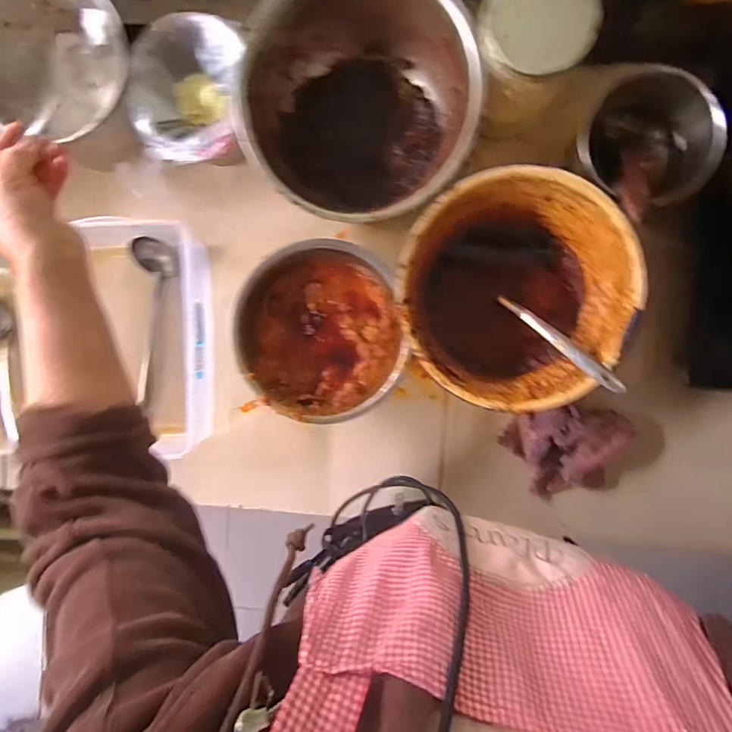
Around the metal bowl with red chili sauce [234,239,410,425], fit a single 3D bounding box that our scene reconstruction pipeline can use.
[{"bbox_3d":[-0.050,-0.031,0.573,0.185,0.092,0.185,0,94,4],"label":"metal bowl with red chili sauce"}]

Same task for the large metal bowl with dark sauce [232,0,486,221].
[{"bbox_3d":[-0.002,-0.296,0.527,0.250,0.129,0.234,0,94,4],"label":"large metal bowl with dark sauce"}]

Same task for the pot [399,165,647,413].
[{"bbox_3d":[0.165,-0.081,0.543,0.242,0.120,0.244,0,94,4],"label":"pot"}]

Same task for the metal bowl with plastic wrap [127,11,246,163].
[{"bbox_3d":[-0.198,-0.309,0.530,0.130,0.061,0.151,2,94,4],"label":"metal bowl with plastic wrap"}]

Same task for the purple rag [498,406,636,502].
[{"bbox_3d":[0.255,0.100,0.582,0.155,0.041,0.122,-18,92,5],"label":"purple rag"}]

